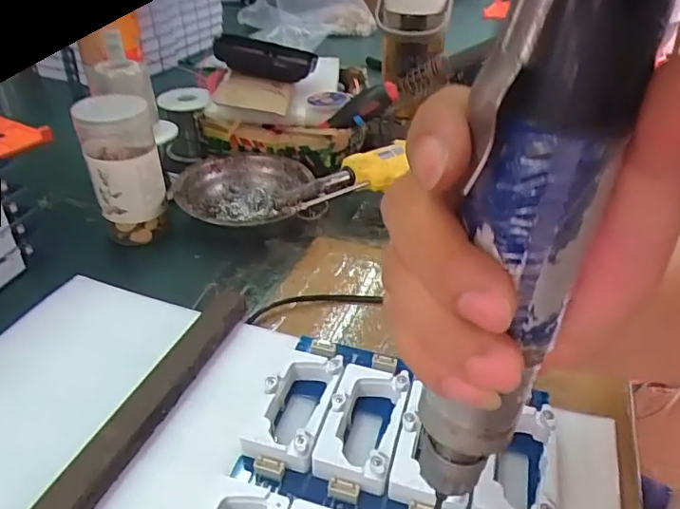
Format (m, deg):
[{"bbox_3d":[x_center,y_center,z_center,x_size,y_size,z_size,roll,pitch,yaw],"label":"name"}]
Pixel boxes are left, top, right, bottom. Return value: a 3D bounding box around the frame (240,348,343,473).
[{"bbox_3d":[-0.026,0.084,0.305,0.041,0.011,0.069,10,36,12],"label":"frame"}]

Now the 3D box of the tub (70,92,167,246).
[{"bbox_3d":[-0.188,-0.078,0.467,0.057,0.132,0.062,-12,38,-18],"label":"tub"}]

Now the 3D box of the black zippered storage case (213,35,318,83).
[{"bbox_3d":[-0.079,-0.216,0.587,0.105,0.040,0.049,4,36,4],"label":"black zippered storage case"}]

